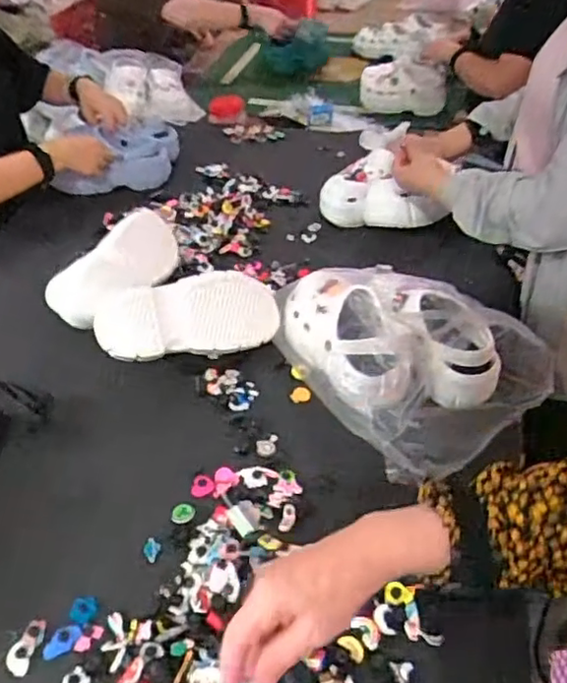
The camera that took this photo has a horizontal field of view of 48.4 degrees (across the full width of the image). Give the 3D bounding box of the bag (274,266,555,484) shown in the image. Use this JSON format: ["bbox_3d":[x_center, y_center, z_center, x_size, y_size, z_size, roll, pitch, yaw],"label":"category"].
[{"bbox_3d":[0.162,-0.012,0.874,0.263,0.127,0.371,-22,45,-21],"label":"bag"}]

